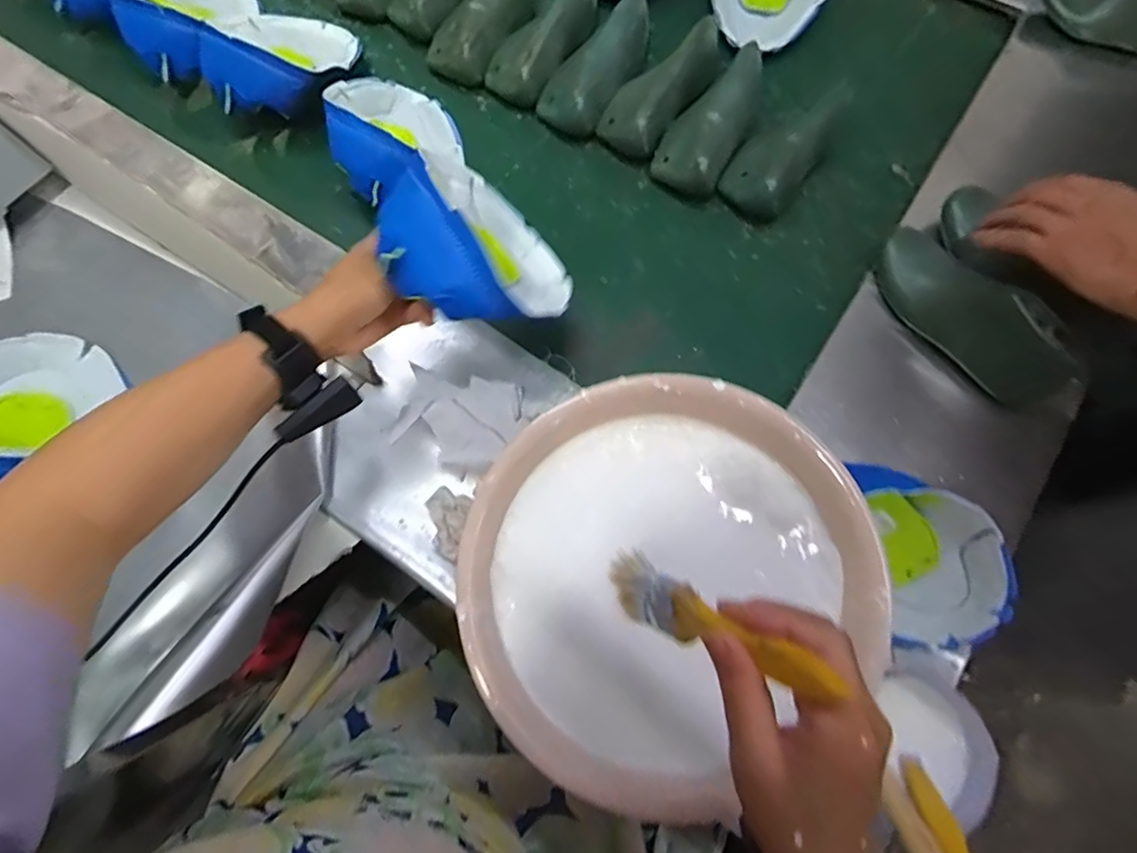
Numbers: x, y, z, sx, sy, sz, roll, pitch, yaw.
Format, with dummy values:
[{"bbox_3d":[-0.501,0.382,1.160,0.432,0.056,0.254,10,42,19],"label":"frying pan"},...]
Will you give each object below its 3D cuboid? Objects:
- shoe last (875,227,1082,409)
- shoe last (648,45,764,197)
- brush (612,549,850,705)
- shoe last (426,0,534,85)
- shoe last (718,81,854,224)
[{"bbox_3d":[0.410,-0.119,0.581,0.088,0.093,0.214,-28,60,-7],"label":"shoe last"},{"bbox_3d":[0.182,-0.380,0.705,0.090,0.051,0.198,33,88,12],"label":"shoe last"},{"bbox_3d":[0.073,0.104,0.307,0.026,0.149,0.032,43,73,-28],"label":"brush"},{"bbox_3d":[-0.112,-0.562,0.773,0.089,0.056,0.194,27,75,8],"label":"shoe last"},{"bbox_3d":[0.264,-0.342,0.688,0.086,0.063,0.193,35,76,10],"label":"shoe last"}]

